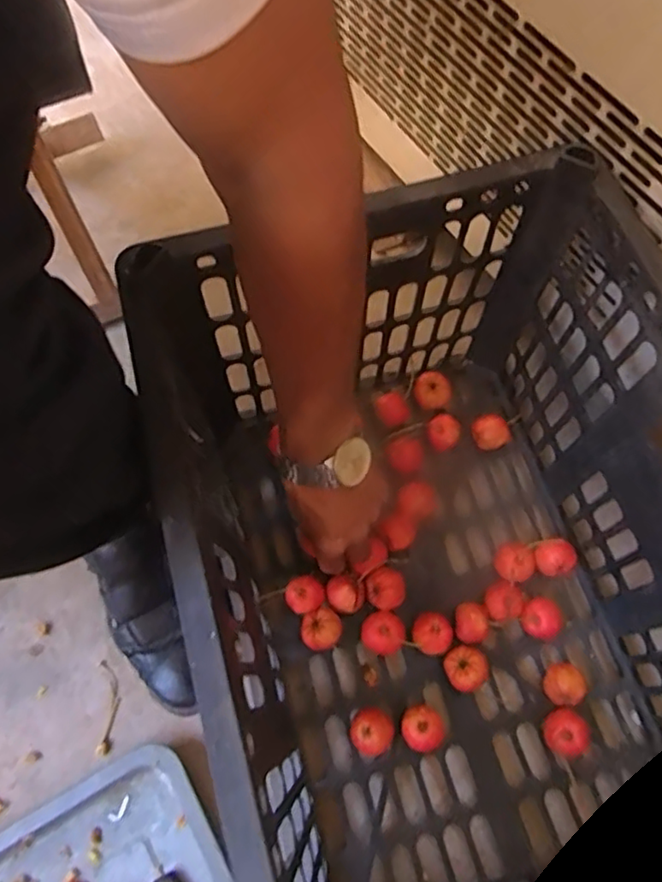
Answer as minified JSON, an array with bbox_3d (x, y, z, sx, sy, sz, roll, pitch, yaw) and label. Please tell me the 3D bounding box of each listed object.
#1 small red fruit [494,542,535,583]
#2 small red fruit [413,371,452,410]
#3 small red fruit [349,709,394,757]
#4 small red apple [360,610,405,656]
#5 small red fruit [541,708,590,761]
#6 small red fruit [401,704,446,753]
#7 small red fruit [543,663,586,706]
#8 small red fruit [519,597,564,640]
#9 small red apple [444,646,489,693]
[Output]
[{"bbox_3d":[0.162,0.109,0.559,0.030,0.027,0.035,-7,67,0],"label":"small red fruit"},{"bbox_3d":[0.097,-0.045,0.608,0.035,0.035,0.029,11,69,3],"label":"small red fruit"},{"bbox_3d":[0.032,0.234,0.505,0.033,0.036,0.033,0,69,-1],"label":"small red fruit"},{"bbox_3d":[0.045,0.167,0.544,0.034,0.032,0.035,0,69,-1],"label":"small red apple"},{"bbox_3d":[0.187,0.234,0.506,0.030,0.033,0.032,0,69,-1],"label":"small red fruit"},{"bbox_3d":[0.073,0.231,0.507,0.032,0.034,0.033,0,69,-1],"label":"small red fruit"},{"bbox_3d":[0.190,0.201,0.519,0.026,0.035,0.032,-15,70,-7],"label":"small red fruit"},{"bbox_3d":[0.179,0.154,0.542,0.034,0.029,0.033,-11,67,-2],"label":"small red fruit"},{"bbox_3d":[0.111,0.190,0.524,0.033,0.033,0.033,0,69,-1],"label":"small red apple"}]

